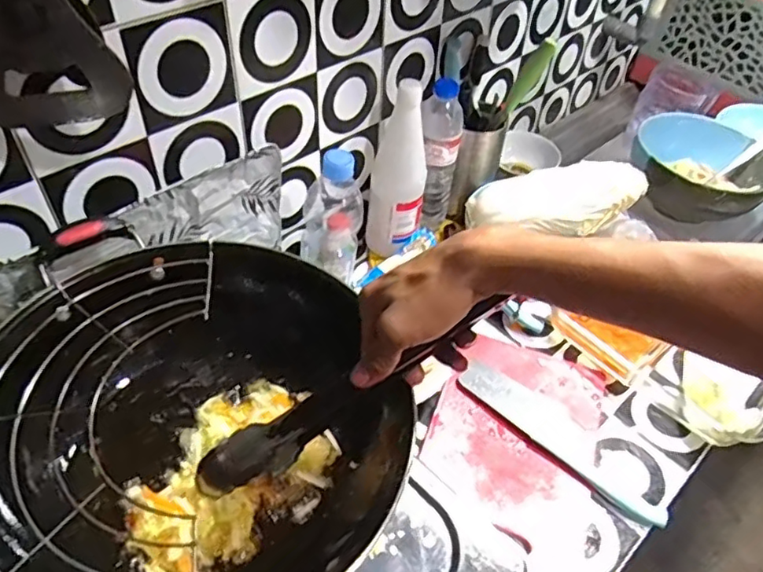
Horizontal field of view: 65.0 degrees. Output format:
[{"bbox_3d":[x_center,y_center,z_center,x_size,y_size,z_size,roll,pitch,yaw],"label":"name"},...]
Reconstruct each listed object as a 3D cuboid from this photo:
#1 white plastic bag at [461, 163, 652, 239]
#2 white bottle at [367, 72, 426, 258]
[{"bbox_3d":[0.224,-0.114,0.777,0.225,0.061,0.066,-7,46,8],"label":"white plastic bag"},{"bbox_3d":[0.021,-0.147,0.759,0.068,0.233,0.057,4,47,0],"label":"white bottle"}]

